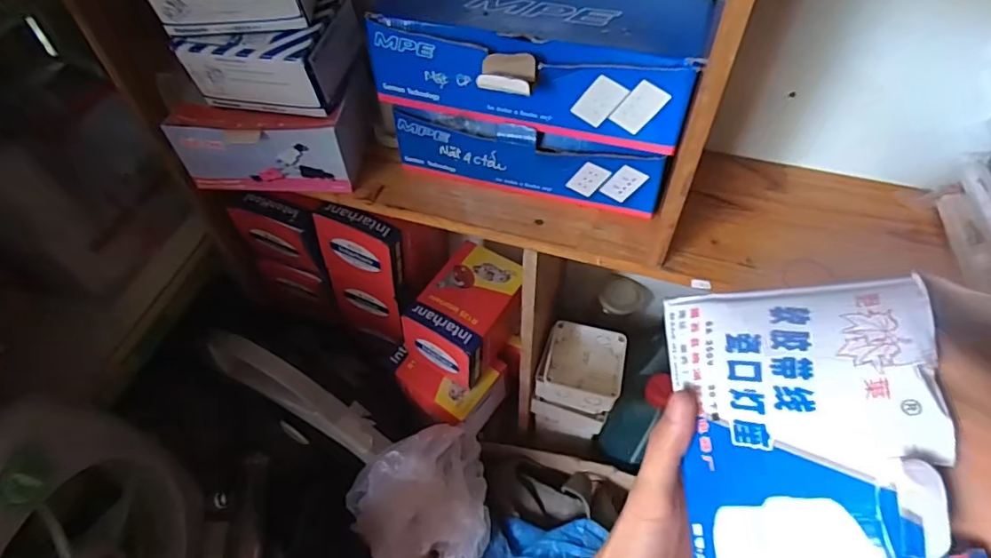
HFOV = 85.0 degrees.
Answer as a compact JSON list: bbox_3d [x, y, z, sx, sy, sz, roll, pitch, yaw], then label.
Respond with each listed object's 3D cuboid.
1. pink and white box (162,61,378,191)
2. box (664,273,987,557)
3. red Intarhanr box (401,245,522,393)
[{"bbox_3d":[-0.246,-0.160,0.611,0.200,0.088,0.103,-2,53,-1],"label":"pink and white box"},{"bbox_3d":[0.143,0.106,0.242,0.042,0.114,0.217,14,65,-39],"label":"box"},{"bbox_3d":[-0.043,0.055,0.821,0.113,0.109,0.167,23,56,17],"label":"red Intarhanr box"}]

